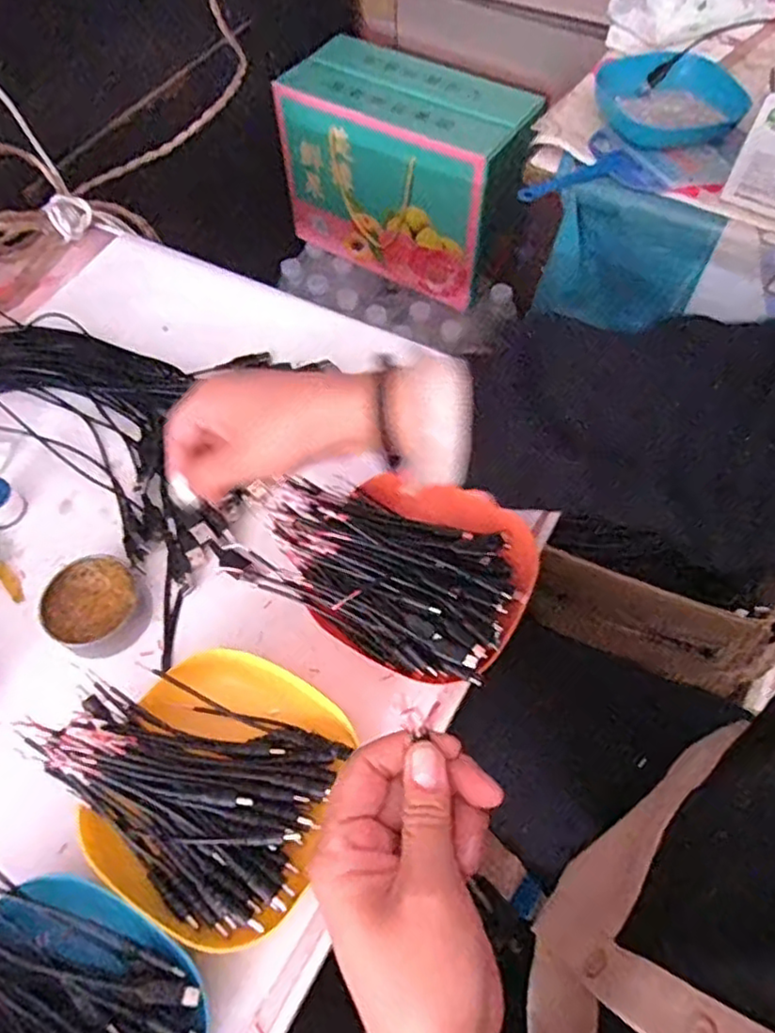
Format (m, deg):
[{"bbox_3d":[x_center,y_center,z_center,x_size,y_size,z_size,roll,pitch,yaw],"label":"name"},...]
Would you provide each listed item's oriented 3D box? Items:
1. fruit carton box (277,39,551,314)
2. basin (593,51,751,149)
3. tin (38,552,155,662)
[{"bbox_3d":[0.026,-0.502,0.960,0.332,0.236,0.154,27,65,15],"label":"fruit carton box"},{"bbox_3d":[0.294,-0.430,0.676,0.137,0.037,0.137,0,61,1],"label":"basin"},{"bbox_3d":[-0.196,0.060,0.441,0.068,0.027,0.061,33,66,17],"label":"tin"}]

